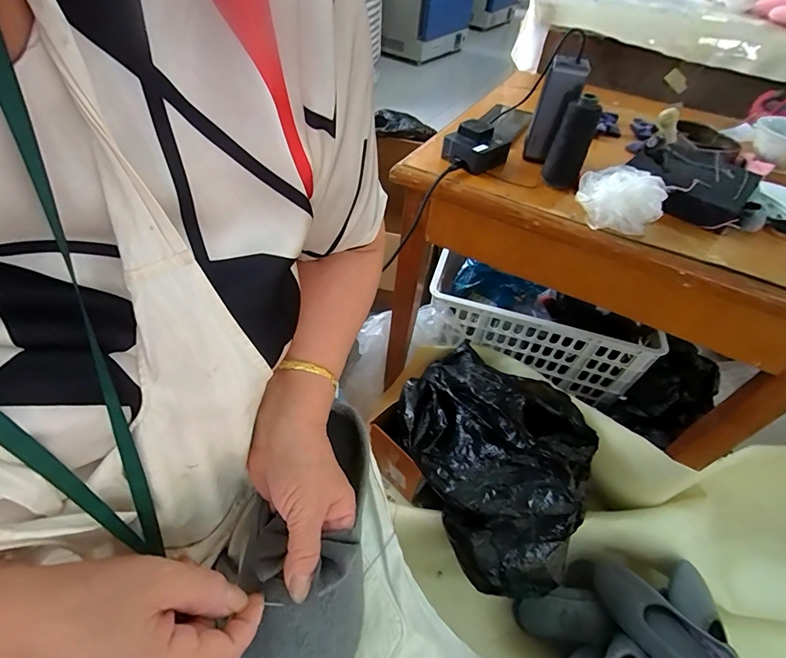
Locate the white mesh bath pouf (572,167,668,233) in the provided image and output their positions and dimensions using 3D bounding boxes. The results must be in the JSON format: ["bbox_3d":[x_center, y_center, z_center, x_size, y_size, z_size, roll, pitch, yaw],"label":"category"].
[{"bbox_3d":[0.279,-0.162,0.497,0.098,0.049,0.078,27,51,17],"label":"white mesh bath pouf"}]

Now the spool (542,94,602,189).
[{"bbox_3d":[0.235,-0.244,0.529,0.046,0.102,0.039,23,50,14],"label":"spool"}]

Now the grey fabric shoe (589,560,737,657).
[{"bbox_3d":[0.416,0.464,0.613,0.100,0.059,0.257,-15,24,-19],"label":"grey fabric shoe"}]

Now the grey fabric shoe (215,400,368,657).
[{"bbox_3d":[-0.066,0.160,0.312,0.099,0.040,0.211,9,49,2],"label":"grey fabric shoe"}]

